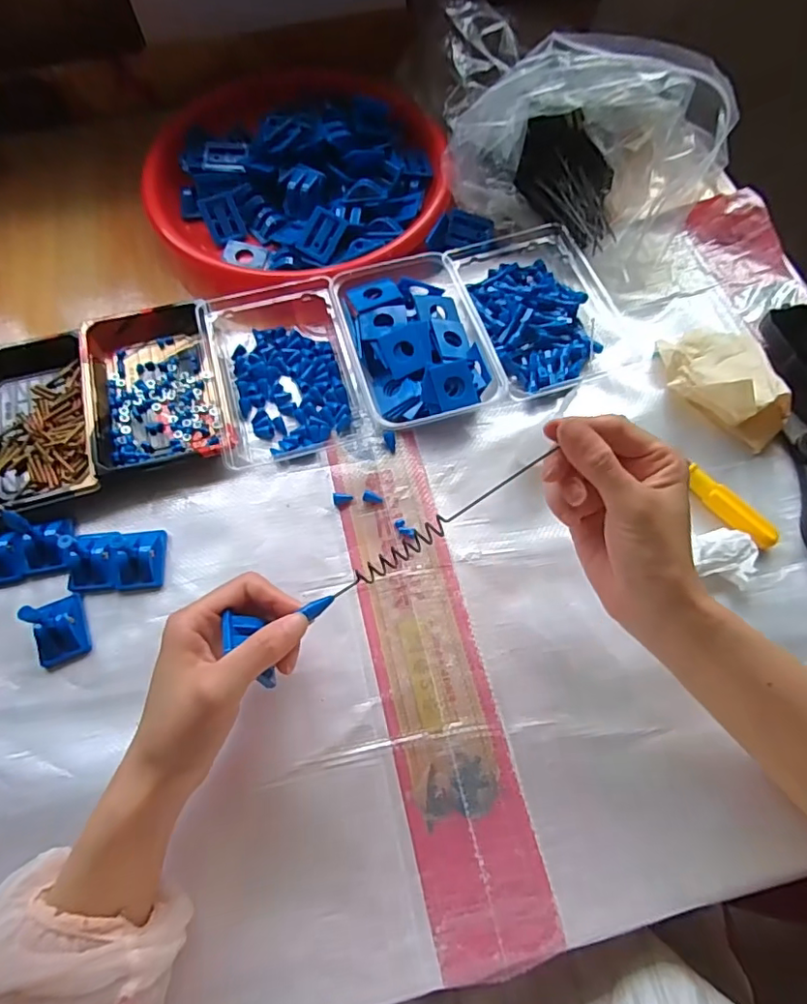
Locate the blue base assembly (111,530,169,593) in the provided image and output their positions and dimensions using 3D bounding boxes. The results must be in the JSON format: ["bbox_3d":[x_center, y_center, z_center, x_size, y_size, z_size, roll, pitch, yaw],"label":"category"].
[{"bbox_3d":[-0.196,0.041,0.400,0.035,0.022,0.042,-9,66,-3],"label":"blue base assembly"}]

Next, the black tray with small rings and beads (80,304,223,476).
[{"bbox_3d":[-0.211,-0.099,0.457,0.100,0.029,0.160,-15,67,-6],"label":"black tray with small rings and beads"}]

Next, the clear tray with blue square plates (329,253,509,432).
[{"bbox_3d":[0.008,-0.139,0.468,0.107,0.035,0.167,-15,67,-6],"label":"clear tray with blue square plates"}]

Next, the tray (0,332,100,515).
[{"bbox_3d":[-0.308,-0.064,0.445,0.105,0.024,0.169,-16,67,-6],"label":"tray"}]

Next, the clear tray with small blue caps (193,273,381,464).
[{"bbox_3d":[-0.104,-0.117,0.463,0.119,0.030,0.169,-16,67,-6],"label":"clear tray with small blue caps"}]

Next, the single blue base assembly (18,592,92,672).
[{"bbox_3d":[-0.241,0.084,0.372,0.033,0.038,0.046,-16,67,-6],"label":"single blue base assembly"}]

